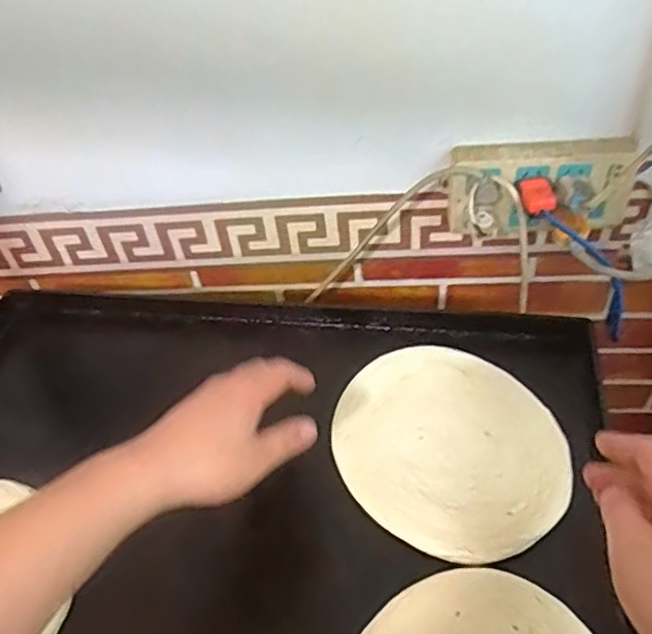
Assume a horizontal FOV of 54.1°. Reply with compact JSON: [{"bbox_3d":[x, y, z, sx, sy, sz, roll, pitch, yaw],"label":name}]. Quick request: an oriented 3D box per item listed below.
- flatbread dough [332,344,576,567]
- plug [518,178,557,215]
[{"bbox_3d":[0.109,0.114,0.583,0.185,0.012,0.222,-26,48,-18],"label":"flatbread dough"},{"bbox_3d":[0.217,-0.124,0.653,0.034,0.018,0.040,-2,45,5],"label":"plug"}]

